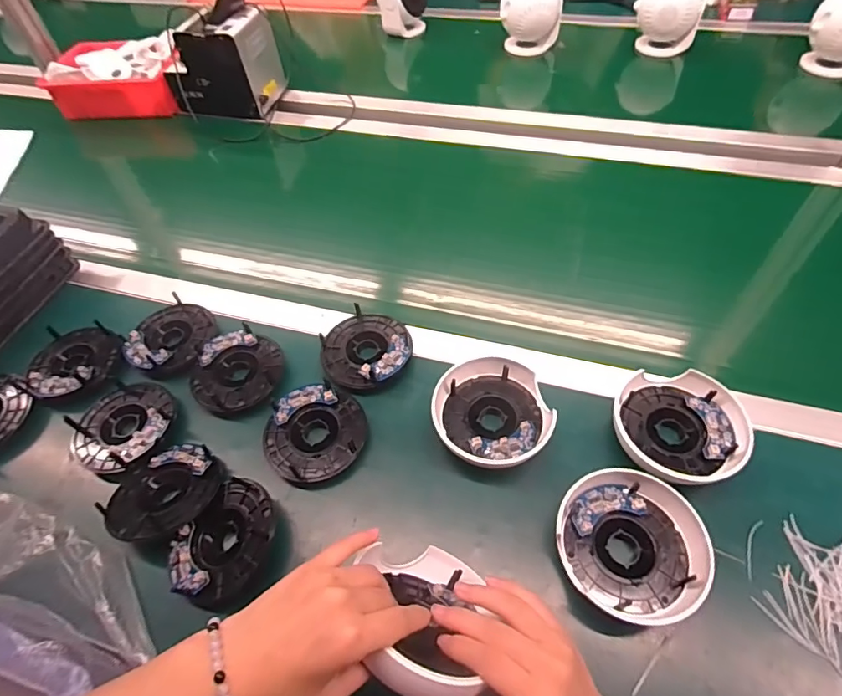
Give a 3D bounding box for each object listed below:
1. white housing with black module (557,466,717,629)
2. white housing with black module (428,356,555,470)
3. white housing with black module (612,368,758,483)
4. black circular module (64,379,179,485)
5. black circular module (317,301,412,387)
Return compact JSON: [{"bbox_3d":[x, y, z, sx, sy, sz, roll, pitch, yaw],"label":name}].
[{"bbox_3d":[0.173,0.163,0.401,0.115,0.042,0.107,-2,54,2],"label":"white housing with black module"},{"bbox_3d":[0.071,0.068,0.478,0.112,0.043,0.107,-2,54,2],"label":"white housing with black module"},{"bbox_3d":[0.243,0.077,0.458,0.118,0.038,0.108,0,54,4],"label":"white housing with black module"},{"bbox_3d":[-0.309,0.078,0.497,0.103,0.019,0.102,-2,54,2],"label":"black circular module"},{"bbox_3d":[-0.062,0.001,0.543,0.098,0.031,0.096,-2,54,2],"label":"black circular module"}]

